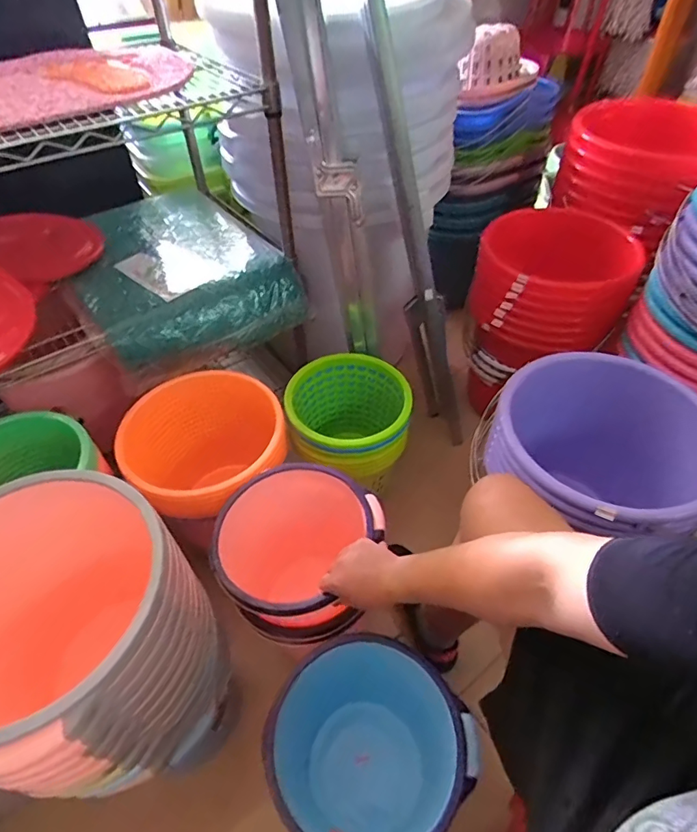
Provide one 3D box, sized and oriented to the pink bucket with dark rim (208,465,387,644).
[{"bbox_3d":[-0.076,0.254,0.813,0.236,0.277,0.253,-1,48,1],"label":"pink bucket with dark rim"}]

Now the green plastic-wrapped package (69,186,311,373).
[{"bbox_3d":[-0.390,-0.315,1.098,0.381,0.159,0.501,-30,54,-23],"label":"green plastic-wrapped package"}]

